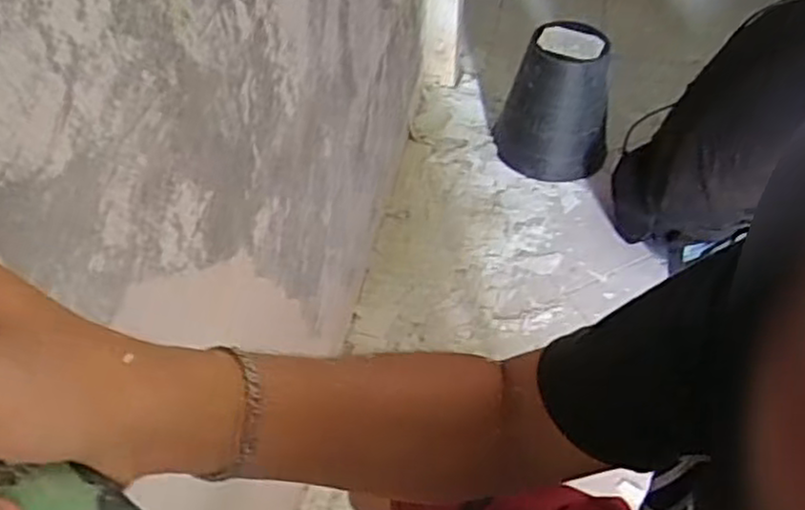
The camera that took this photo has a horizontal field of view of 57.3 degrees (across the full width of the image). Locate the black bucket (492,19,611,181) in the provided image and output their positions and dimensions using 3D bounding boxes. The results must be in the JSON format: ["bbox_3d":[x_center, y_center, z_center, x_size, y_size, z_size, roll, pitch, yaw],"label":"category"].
[{"bbox_3d":[0.336,-0.333,1.603,0.224,0.289,0.224,1,49,-1],"label":"black bucket"}]

